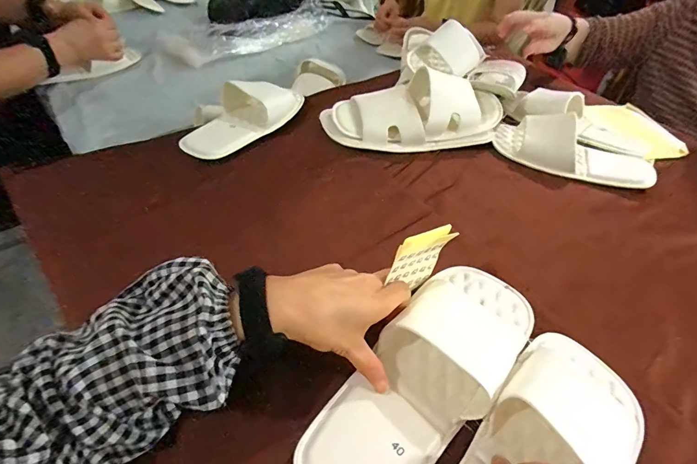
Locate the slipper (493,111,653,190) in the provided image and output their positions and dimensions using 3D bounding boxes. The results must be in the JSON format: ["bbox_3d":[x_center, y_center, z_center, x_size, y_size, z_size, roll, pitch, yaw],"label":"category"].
[{"bbox_3d":[0.355,-0.132,0.576,0.238,0.061,0.095,27,51,17],"label":"slipper"}]

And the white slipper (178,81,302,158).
[{"bbox_3d":[-0.162,-0.182,0.568,0.093,0.049,0.216,29,51,18],"label":"white slipper"}]

